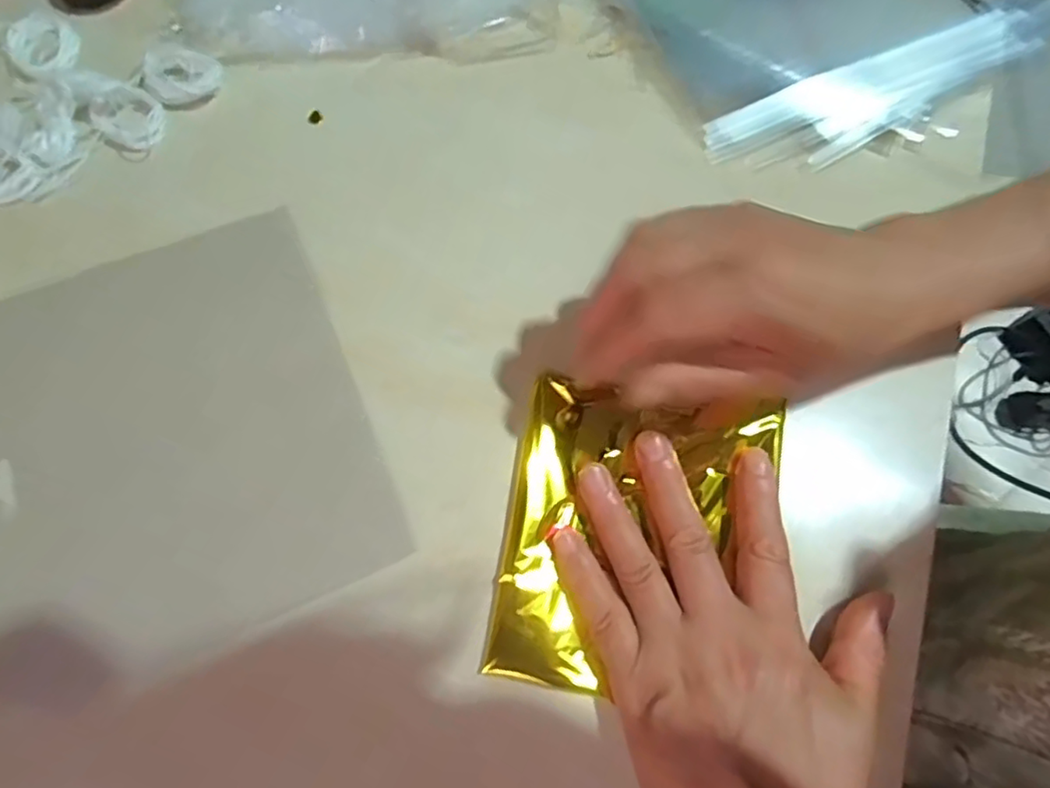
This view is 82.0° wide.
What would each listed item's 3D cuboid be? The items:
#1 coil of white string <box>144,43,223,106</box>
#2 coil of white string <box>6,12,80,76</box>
[{"bbox_3d":[-0.191,-0.177,0.334,0.039,0.006,0.035,19,71,5],"label":"coil of white string"},{"bbox_3d":[-0.271,-0.198,0.339,0.034,0.007,0.042,-34,74,-13],"label":"coil of white string"}]

